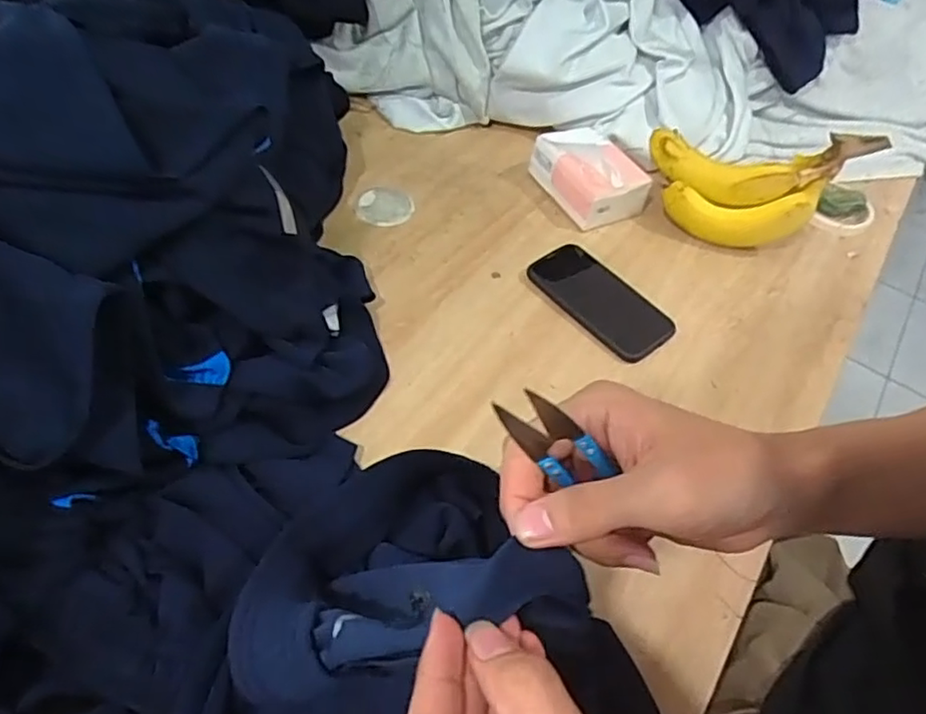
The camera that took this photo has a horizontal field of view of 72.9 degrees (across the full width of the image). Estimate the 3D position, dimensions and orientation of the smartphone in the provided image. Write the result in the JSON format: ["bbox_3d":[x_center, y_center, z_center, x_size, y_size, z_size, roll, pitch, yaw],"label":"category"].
[{"bbox_3d":[0.140,-0.059,0.640,0.081,0.008,0.149,-30,60,-27],"label":"smartphone"}]

